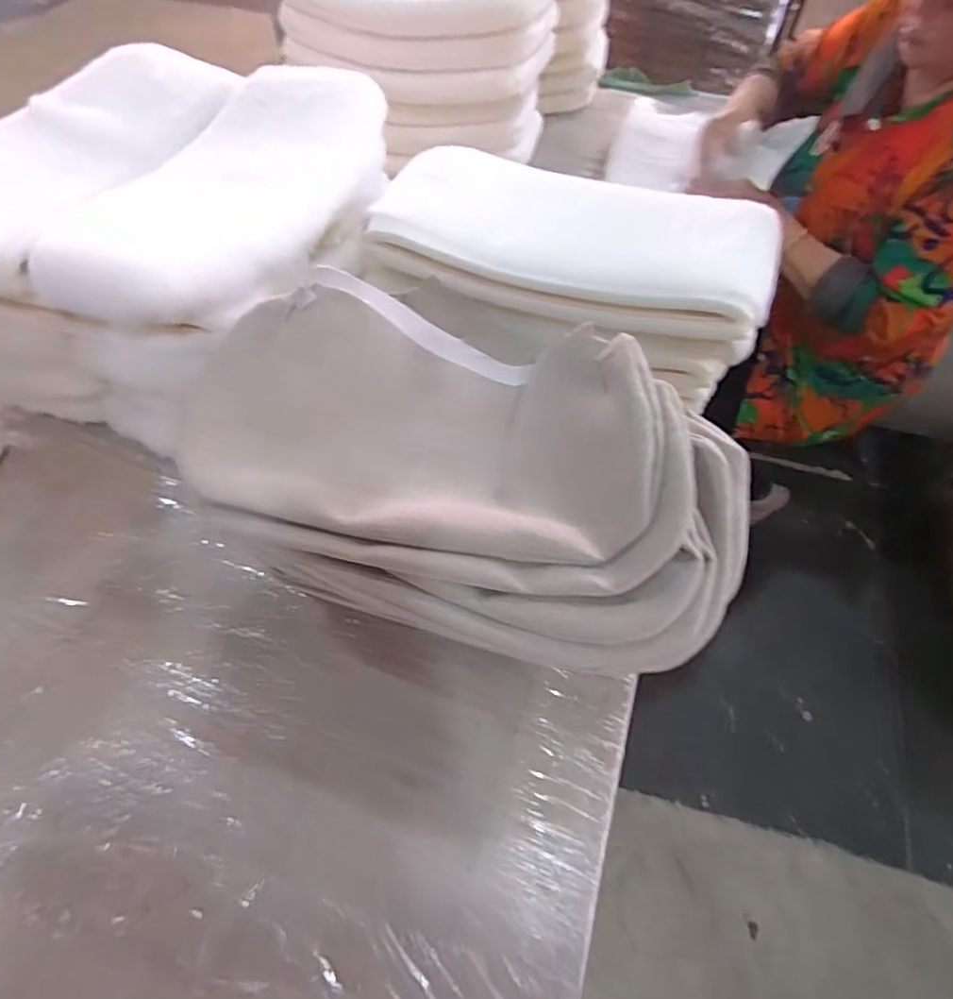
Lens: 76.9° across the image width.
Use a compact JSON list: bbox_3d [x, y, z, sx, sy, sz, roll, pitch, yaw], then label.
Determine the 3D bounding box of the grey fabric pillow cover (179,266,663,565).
[{"bbox_3d":[-0.044,-0.072,0.545,0.395,0.103,0.248,10,56,7],"label":"grey fabric pillow cover"}]

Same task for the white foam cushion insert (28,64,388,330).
[{"bbox_3d":[-0.278,-0.354,0.690,0.213,0.085,0.424,18,58,12],"label":"white foam cushion insert"}]

